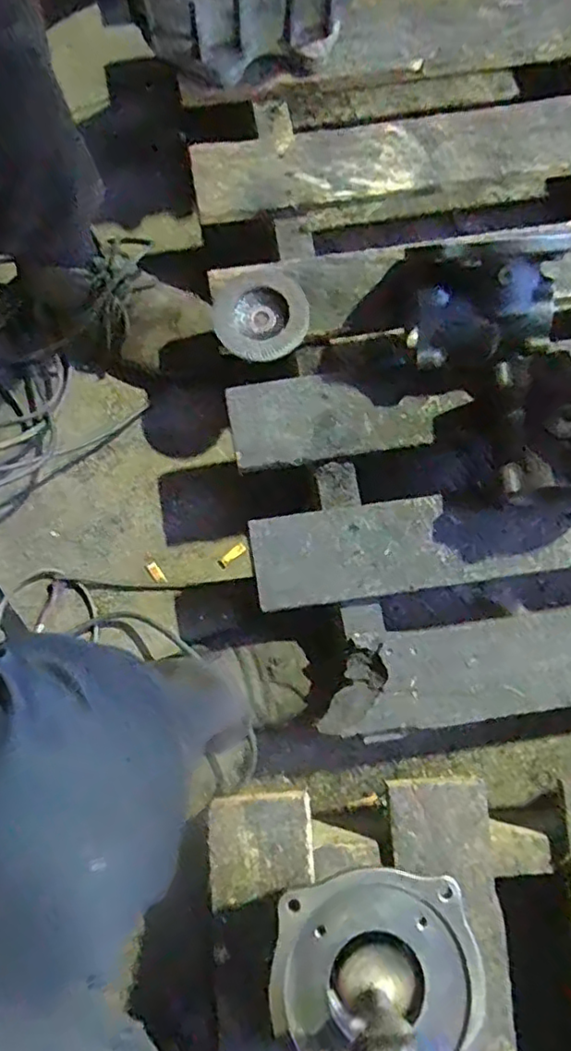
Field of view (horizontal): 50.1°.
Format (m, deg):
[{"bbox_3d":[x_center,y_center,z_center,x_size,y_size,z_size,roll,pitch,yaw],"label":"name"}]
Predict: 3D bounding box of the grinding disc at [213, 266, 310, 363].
[{"bbox_3d":[-0.025,-0.218,0.621,0.090,0.015,0.098,-7,80,-2],"label":"grinding disc"}]

